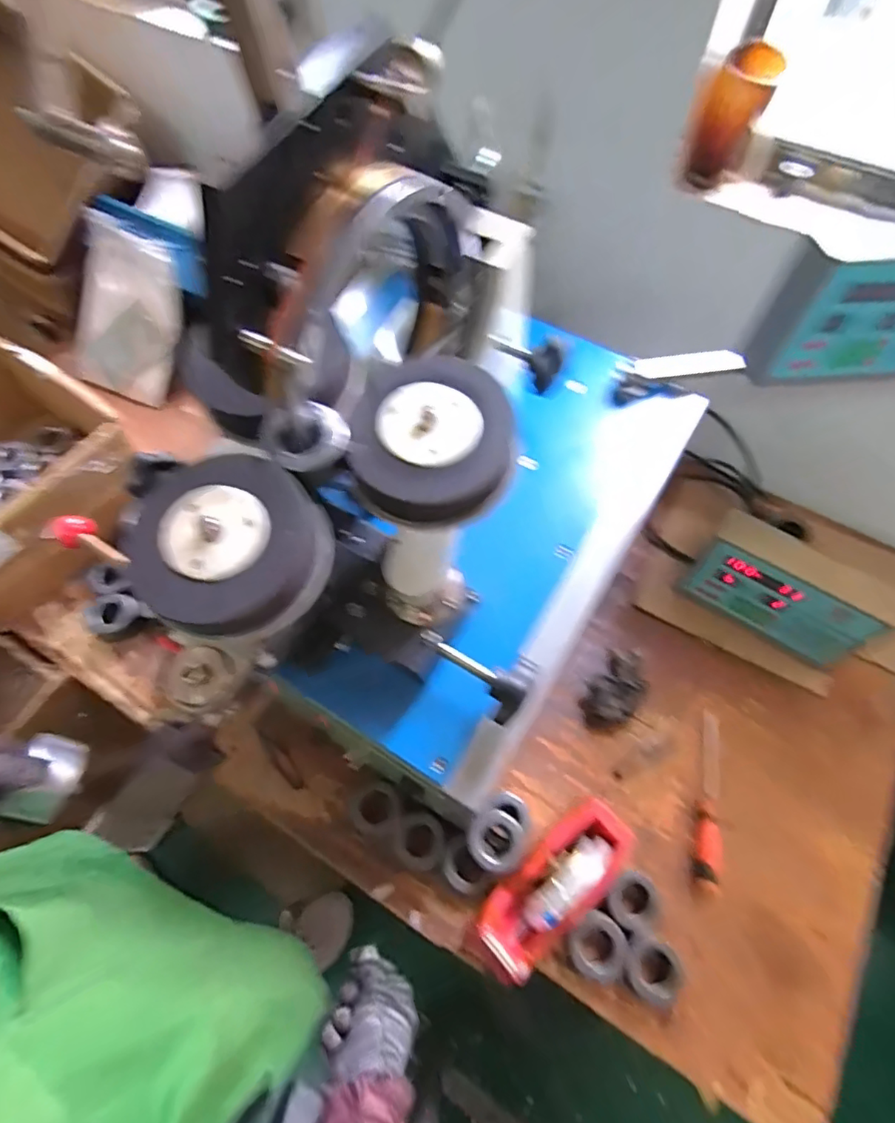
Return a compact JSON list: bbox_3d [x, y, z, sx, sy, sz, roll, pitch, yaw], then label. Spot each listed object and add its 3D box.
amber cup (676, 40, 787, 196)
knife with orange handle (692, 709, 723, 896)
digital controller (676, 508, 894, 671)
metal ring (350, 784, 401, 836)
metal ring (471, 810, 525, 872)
[{"bbox_3d":[0.316,-0.499,0.642,0.071,0.128,0.065,0,62,0],"label":"amber cup"},{"bbox_3d":[0.324,0.288,0.683,0.030,0.028,0.209,17,63,9],"label":"knife with orange handle"},{"bbox_3d":[0.459,0.040,0.757,0.231,0.175,0.064,33,66,16],"label":"digital controller"},{"bbox_3d":[-0.087,0.300,0.674,0.059,0.015,0.056,0,62,0],"label":"metal ring"},{"bbox_3d":[0.056,0.315,0.629,0.062,0.014,0.059,4,63,-8],"label":"metal ring"}]

